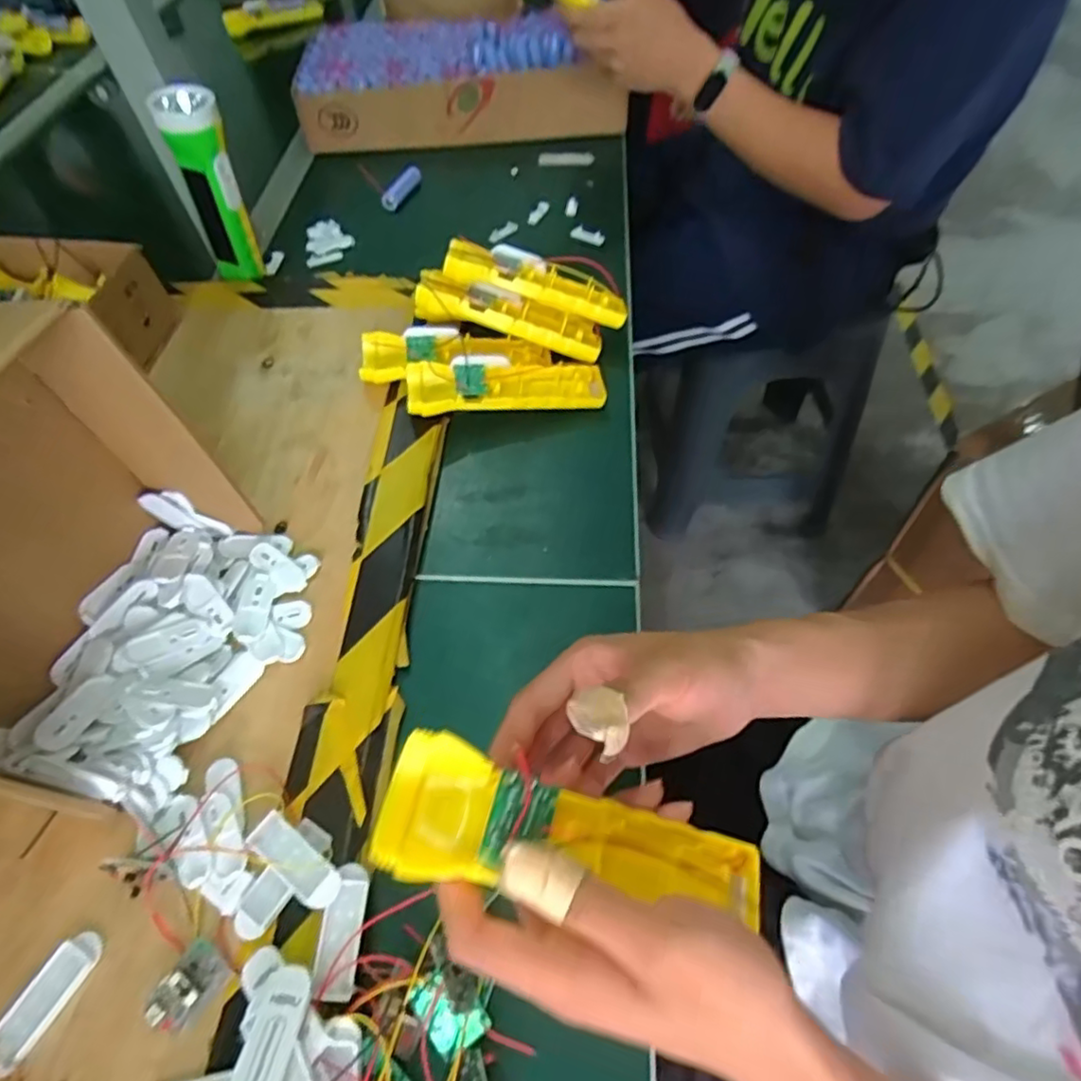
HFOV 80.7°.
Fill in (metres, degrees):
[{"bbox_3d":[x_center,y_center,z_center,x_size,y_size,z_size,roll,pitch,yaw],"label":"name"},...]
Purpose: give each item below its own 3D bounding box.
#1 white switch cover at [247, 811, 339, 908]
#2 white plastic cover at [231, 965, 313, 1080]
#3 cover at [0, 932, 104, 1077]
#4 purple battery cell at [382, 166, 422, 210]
[{"bbox_3d":[-0.129,0.170,0.337,0.057,0.012,0.020,28,62,21],"label":"white switch cover"},{"bbox_3d":[-0.121,0.223,0.281,0.025,0.009,0.058,1,38,4],"label":"white plastic cover"},{"bbox_3d":[-0.244,0.225,0.313,0.022,0.005,0.058,21,60,17],"label":"cover"},{"bbox_3d":[-0.157,-0.404,0.727,0.021,0.020,0.058,34,81,24],"label":"purple battery cell"}]

